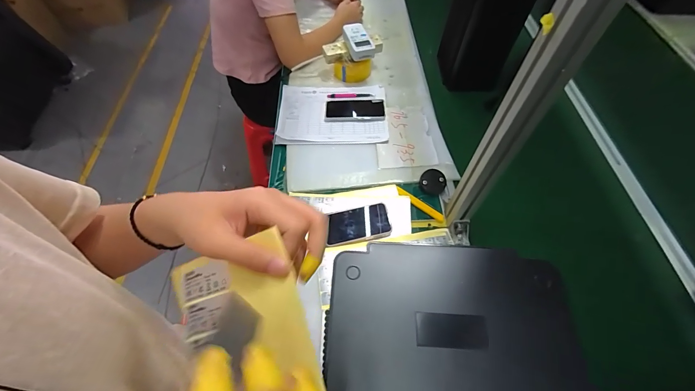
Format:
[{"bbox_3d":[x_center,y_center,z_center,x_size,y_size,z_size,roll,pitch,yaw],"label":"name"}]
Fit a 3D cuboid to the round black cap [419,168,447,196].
[{"bbox_3d":[0.198,-0.033,0.720,0.059,0.012,0.066,17,59,11],"label":"round black cap"}]

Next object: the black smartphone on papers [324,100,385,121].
[{"bbox_3d":[0.020,-0.235,0.851,0.159,0.010,0.079,1,58,1],"label":"black smartphone on papers"}]

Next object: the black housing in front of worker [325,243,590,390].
[{"bbox_3d":[0.078,0.107,0.242,0.183,0.013,0.137,2,58,3],"label":"black housing in front of worker"}]

